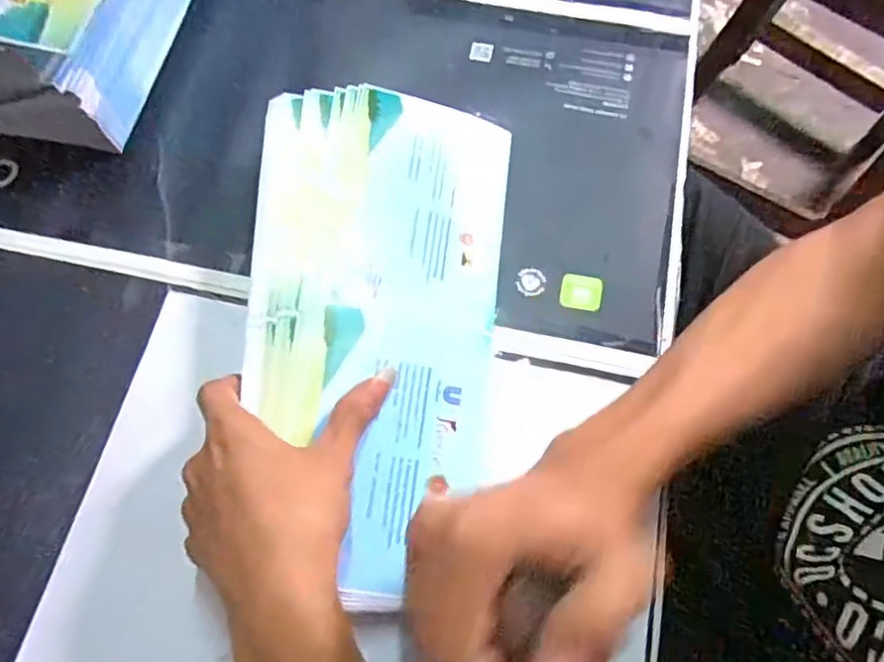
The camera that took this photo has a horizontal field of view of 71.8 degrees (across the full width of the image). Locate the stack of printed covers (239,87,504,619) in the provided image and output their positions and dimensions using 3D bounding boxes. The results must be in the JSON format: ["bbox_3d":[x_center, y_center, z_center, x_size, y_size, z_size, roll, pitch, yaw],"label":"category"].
[{"bbox_3d":[-0.047,-0.012,0.367,0.152,0.030,0.304,5,69,4],"label":"stack of printed covers"}]

